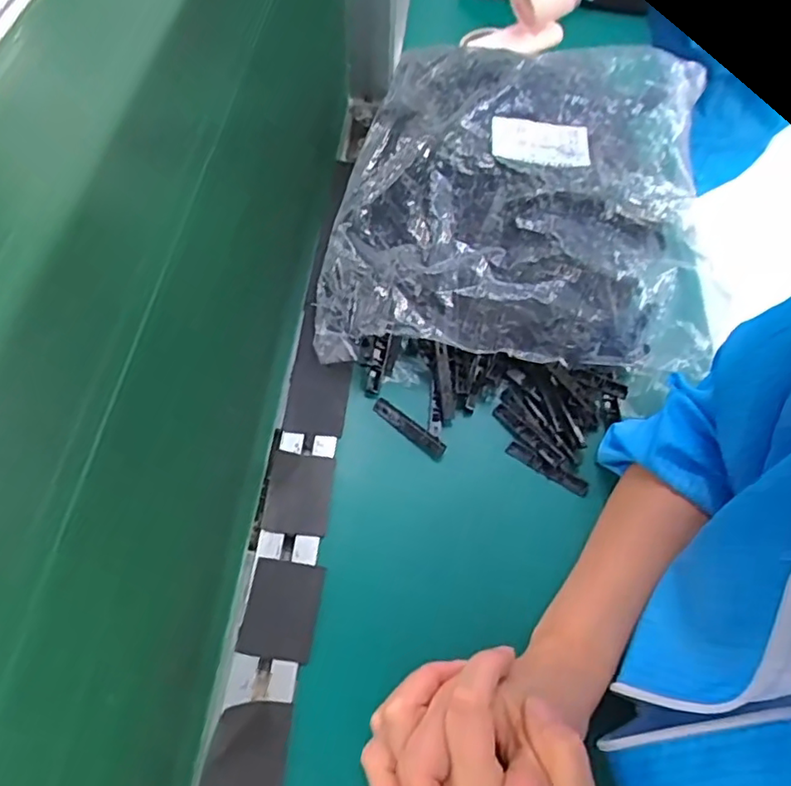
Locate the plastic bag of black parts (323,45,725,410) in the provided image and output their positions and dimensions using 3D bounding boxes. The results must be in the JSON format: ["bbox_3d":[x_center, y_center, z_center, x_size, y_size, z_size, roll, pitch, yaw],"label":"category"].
[{"bbox_3d":[0.107,-0.165,0.530,0.304,0.103,0.327,8,58,2],"label":"plastic bag of black parts"}]

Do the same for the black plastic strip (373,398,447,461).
[{"bbox_3d":[0.010,0.026,0.462,0.064,0.007,0.014,37,63,18],"label":"black plastic strip"}]

